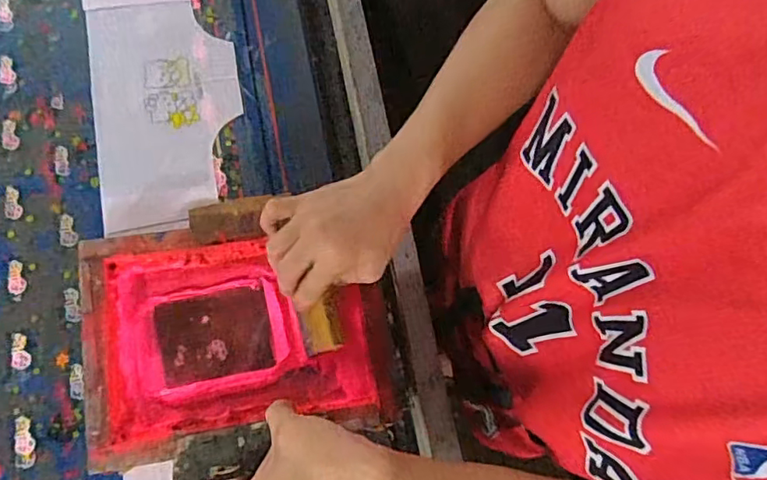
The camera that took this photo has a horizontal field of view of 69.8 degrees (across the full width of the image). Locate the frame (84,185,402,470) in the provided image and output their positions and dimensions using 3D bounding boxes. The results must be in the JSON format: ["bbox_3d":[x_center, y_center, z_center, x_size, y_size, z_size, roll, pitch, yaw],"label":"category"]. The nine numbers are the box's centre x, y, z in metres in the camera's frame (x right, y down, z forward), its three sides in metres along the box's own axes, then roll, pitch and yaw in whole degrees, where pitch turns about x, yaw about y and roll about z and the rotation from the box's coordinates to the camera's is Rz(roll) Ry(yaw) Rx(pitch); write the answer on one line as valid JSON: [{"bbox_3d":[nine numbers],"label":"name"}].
[{"bbox_3d":[-0.131,0.081,0.512,0.265,0.065,0.207,-9,78,-3],"label":"frame"}]

